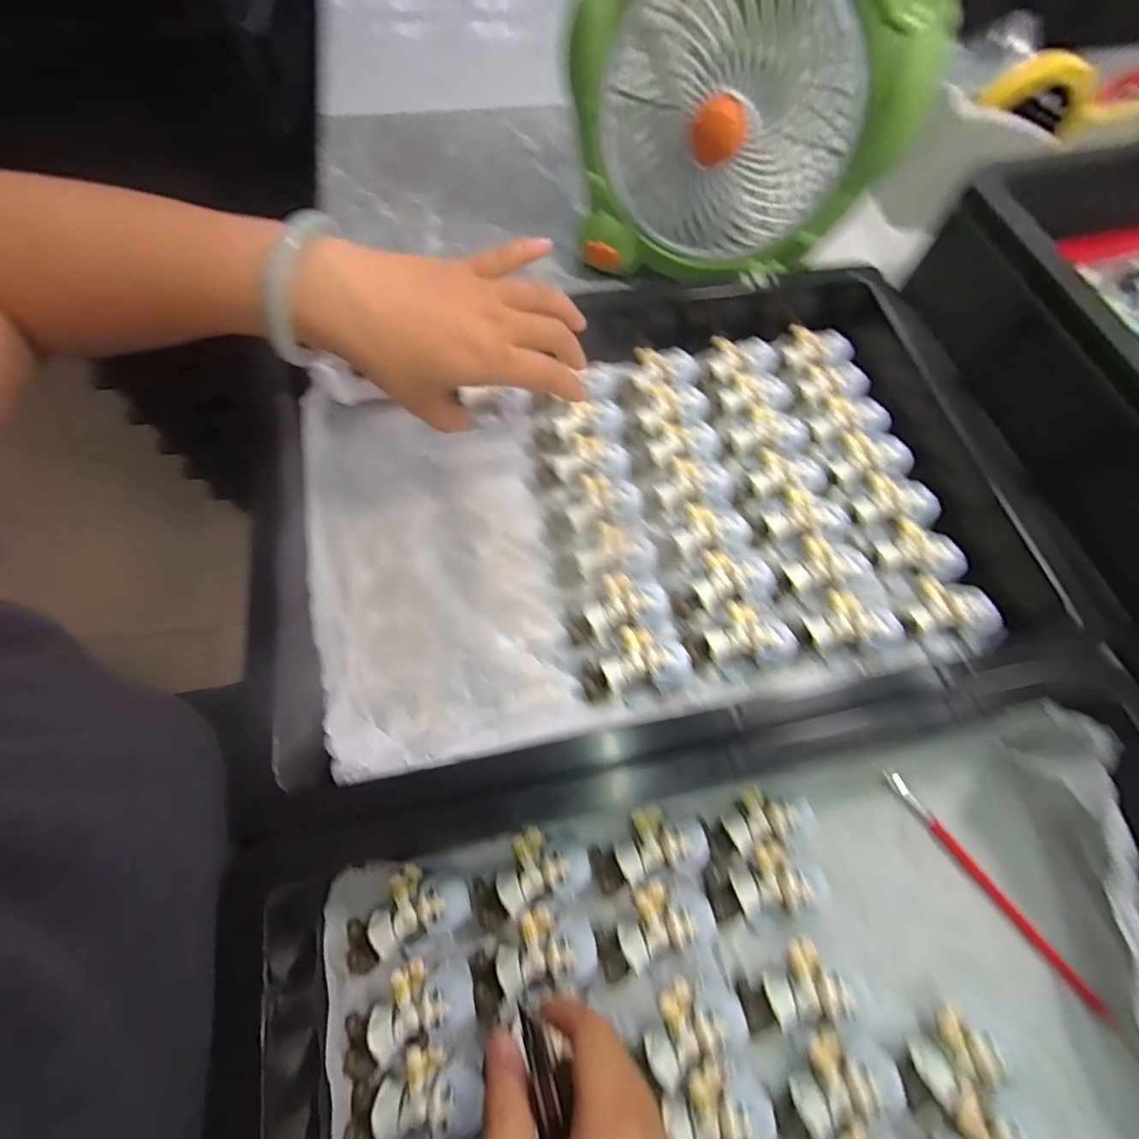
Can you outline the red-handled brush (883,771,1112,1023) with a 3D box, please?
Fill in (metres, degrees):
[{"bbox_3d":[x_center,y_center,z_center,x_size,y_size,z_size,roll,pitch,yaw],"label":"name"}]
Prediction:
[{"bbox_3d":[0.242,0.181,0.305,0.011,0.013,0.145,-33,71,-16],"label":"red-handled brush"}]

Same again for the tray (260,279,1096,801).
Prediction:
[{"bbox_3d":[0.044,-0.051,0.353,0.463,0.040,0.316,-10,67,-7],"label":"tray"}]

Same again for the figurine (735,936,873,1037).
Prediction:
[{"bbox_3d":[0.117,0.217,0.271,0.057,0.026,0.033,-25,72,-12],"label":"figurine"}]

